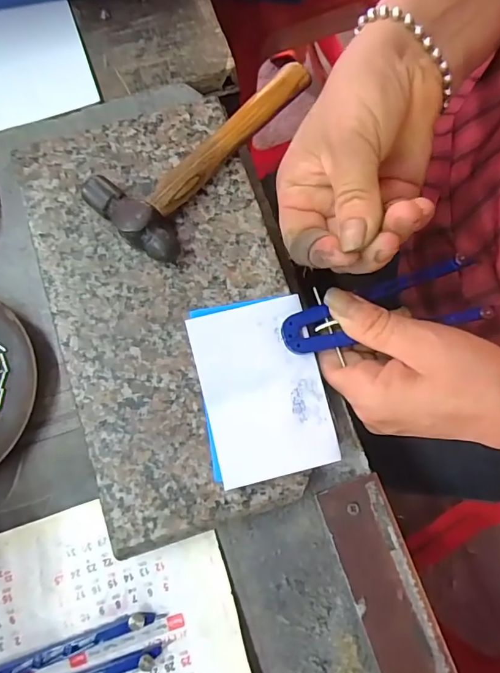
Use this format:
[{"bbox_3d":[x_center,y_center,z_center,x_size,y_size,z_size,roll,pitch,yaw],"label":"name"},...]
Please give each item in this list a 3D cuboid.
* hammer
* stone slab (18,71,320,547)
[{"bbox_3d":[-0.029,-0.116,0.265,0.063,0.021,0.151,36,78,6],"label":"hammer"},{"bbox_3d":[-0.047,-0.032,0.269,0.134,0.027,0.270,-18,78,-5],"label":"stone slab"}]

